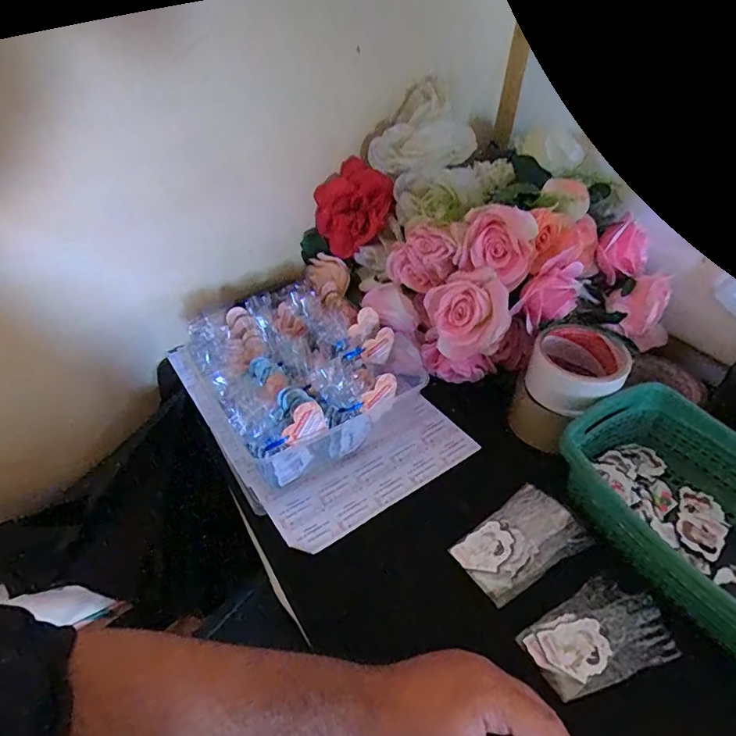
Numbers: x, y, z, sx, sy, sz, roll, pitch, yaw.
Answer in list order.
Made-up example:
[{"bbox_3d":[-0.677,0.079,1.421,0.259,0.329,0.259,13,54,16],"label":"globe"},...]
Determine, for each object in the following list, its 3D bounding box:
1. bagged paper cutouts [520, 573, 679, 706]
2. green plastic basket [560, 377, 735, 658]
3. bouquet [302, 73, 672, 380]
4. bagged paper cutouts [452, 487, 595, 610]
[{"bbox_3d":[0.175,0.206,0.376,0.105,0.008,0.067,-24,50,-19],"label":"bagged paper cutouts"},{"bbox_3d":[0.293,0.122,0.412,0.147,0.072,0.242,-25,48,-27],"label":"green plastic basket"},{"bbox_3d":[0.119,-0.146,0.565,0.339,0.212,0.264,-8,42,-11],"label":"bouquet"},{"bbox_3d":[0.130,0.152,0.428,0.102,0.018,0.066,-33,52,-17],"label":"bagged paper cutouts"}]

